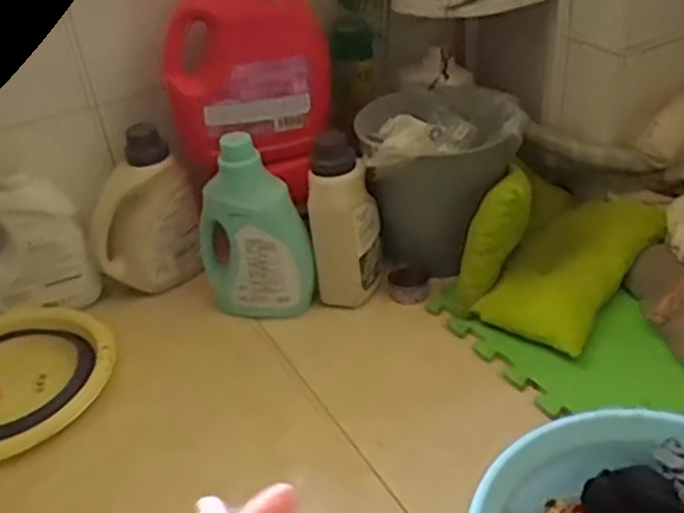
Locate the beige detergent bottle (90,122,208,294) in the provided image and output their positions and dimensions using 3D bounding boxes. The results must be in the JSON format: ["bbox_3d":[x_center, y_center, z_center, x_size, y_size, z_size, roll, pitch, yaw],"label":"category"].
[{"bbox_3d":[-0.316,-0.061,1.173,0.177,0.246,0.089,-26,40,-27],"label":"beige detergent bottle"}]

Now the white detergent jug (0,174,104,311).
[{"bbox_3d":[-0.495,-0.022,1.140,0.186,0.199,0.084,-4,35,3],"label":"white detergent jug"}]

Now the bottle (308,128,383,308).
[{"bbox_3d":[0.006,-0.053,1.110,0.103,0.249,0.090,-4,35,2],"label":"bottle"}]

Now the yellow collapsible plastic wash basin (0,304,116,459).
[{"bbox_3d":[-0.489,0.174,1.046,0.294,0.029,0.277,-4,35,3],"label":"yellow collapsible plastic wash basin"}]

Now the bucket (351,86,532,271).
[{"bbox_3d":[0.157,-0.116,1.201,0.255,0.252,0.257,5,36,14],"label":"bucket"}]

